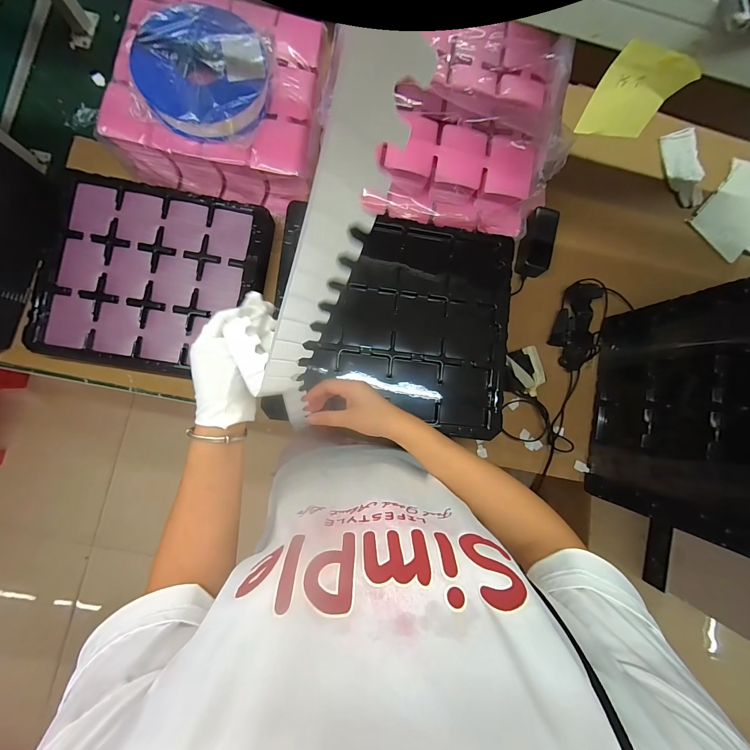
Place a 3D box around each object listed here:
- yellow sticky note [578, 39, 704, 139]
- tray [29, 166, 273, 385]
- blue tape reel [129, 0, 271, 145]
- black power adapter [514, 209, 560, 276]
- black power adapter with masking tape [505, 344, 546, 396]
[{"bbox_3d":[0.251,-0.272,0.317,0.071,0.069,0.027,1,86,-5],"label":"yellow sticky note"},{"bbox_3d":[-0.402,-0.179,0.609,0.378,0.034,0.333,7,86,-5],"label":"tray"},{"bbox_3d":[-0.276,-0.492,0.533,0.197,0.036,0.209,0,86,-5],"label":"blue tape reel"},{"bbox_3d":[0.341,-0.279,0.690,0.066,0.040,0.141,14,85,-4],"label":"black power adapter"},{"bbox_3d":[0.298,-0.004,0.657,0.072,0.040,0.094,-12,87,-6],"label":"black power adapter with masking tape"}]

